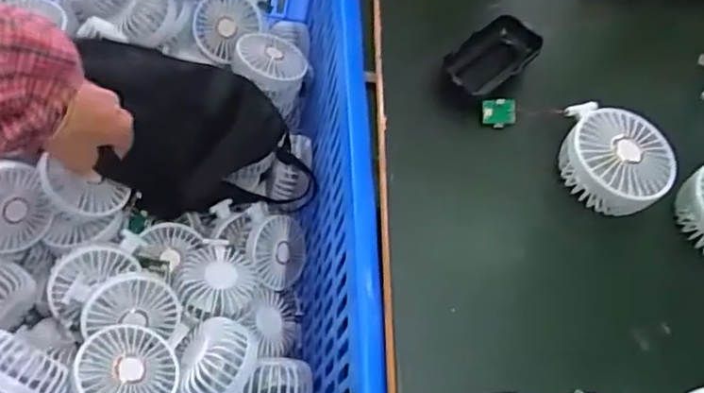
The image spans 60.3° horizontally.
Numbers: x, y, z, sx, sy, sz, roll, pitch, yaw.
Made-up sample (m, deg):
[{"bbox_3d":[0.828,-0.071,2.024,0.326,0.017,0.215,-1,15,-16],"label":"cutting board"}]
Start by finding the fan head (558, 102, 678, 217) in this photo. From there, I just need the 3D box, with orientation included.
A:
[{"bbox_3d":[0.215,-0.030,0.500,0.084,0.036,0.079,16,62,8],"label":"fan head"}]

